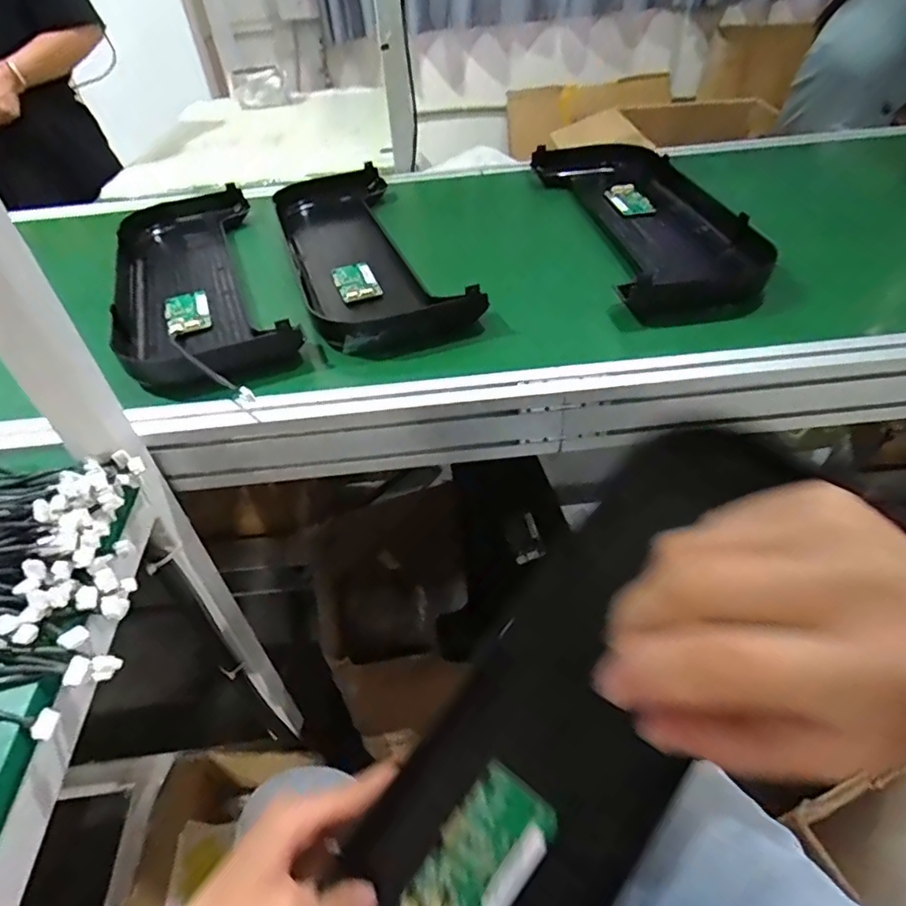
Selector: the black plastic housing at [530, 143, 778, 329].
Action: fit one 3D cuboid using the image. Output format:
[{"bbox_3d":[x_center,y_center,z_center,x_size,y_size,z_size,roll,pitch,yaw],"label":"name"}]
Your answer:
[{"bbox_3d":[0.260,-0.336,0.785,0.193,0.073,0.496,-7,43,-2],"label":"black plastic housing"}]

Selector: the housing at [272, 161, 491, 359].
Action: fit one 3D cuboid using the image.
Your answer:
[{"bbox_3d":[-0.140,-0.302,0.786,0.173,0.050,0.558,-17,44,-12],"label":"housing"}]

